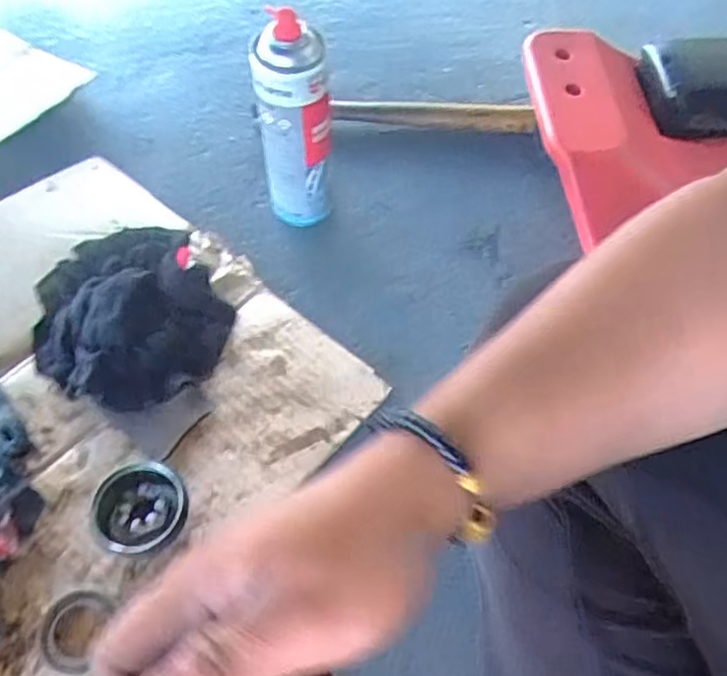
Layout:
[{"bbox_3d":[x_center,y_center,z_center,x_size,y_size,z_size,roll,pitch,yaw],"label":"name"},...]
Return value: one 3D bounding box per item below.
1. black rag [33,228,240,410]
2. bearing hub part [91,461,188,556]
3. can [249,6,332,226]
[{"bbox_3d":[-0.219,-0.022,0.619,0.167,0.034,0.178,-30,64,-18],"label":"black rag"},{"bbox_3d":[-0.171,0.136,0.522,0.064,0.041,0.069,0,59,-1],"label":"bearing hub part"},{"bbox_3d":[-0.065,-0.192,0.625,0.060,0.217,0.064,0,59,-1],"label":"can"}]

